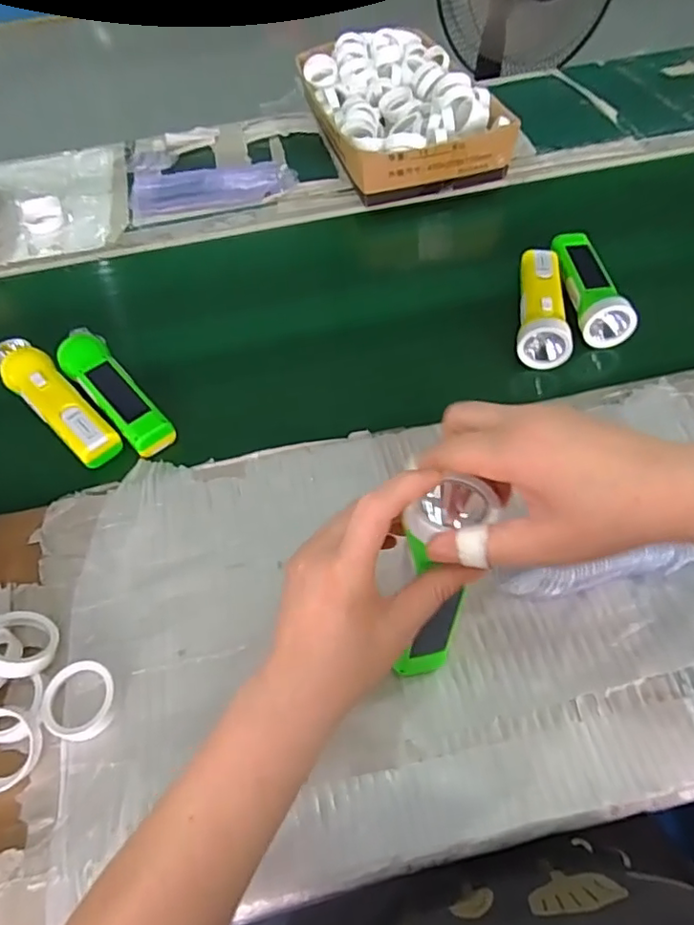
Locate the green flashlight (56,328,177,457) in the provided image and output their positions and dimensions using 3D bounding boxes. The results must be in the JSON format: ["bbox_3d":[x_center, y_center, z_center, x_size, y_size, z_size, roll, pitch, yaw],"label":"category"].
[{"bbox_3d":[-0.241,-0.074,0.591,0.050,0.052,0.172,-36,59,-20],"label":"green flashlight"}]

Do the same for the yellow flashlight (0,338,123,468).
[{"bbox_3d":[-0.302,-0.068,0.585,0.045,0.043,0.188,-40,61,-22],"label":"yellow flashlight"}]

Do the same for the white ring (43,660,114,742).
[{"bbox_3d":[-0.199,0.176,0.426,0.051,0.012,0.054,-2,54,3],"label":"white ring"}]

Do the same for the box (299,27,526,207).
[{"bbox_3d":[0.072,-0.473,0.788,0.203,0.090,0.307,-19,55,-9],"label":"box"}]

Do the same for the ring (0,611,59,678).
[{"bbox_3d":[-0.248,0.139,0.437,0.055,0.012,0.055,31,36,-26],"label":"ring"}]

